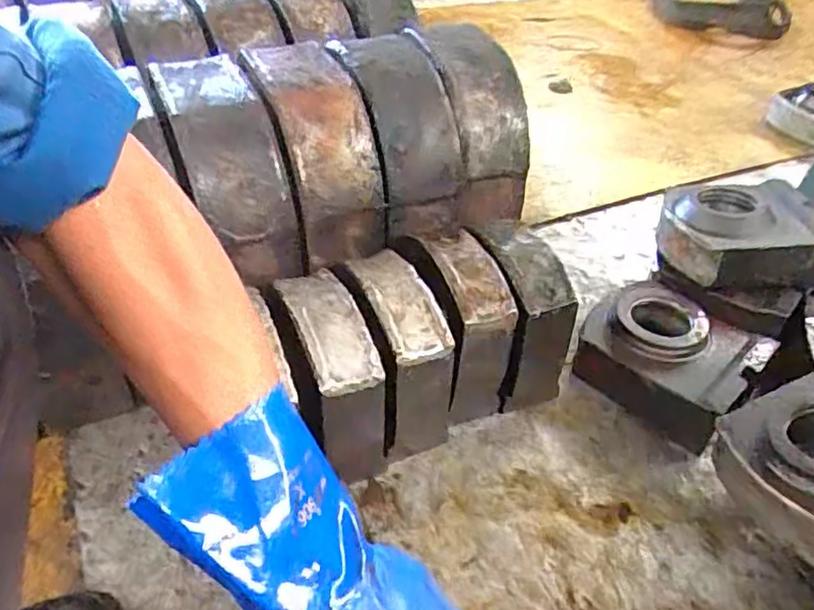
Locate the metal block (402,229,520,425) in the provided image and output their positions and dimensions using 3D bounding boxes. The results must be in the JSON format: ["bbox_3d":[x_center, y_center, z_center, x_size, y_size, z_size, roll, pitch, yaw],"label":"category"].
[{"bbox_3d":[0.053,0.029,0.679,0.071,0.185,0.126,-18,46,-20],"label":"metal block"}]

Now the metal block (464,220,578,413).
[{"bbox_3d":[0.118,0.012,0.701,0.069,0.183,0.137,-14,45,-16],"label":"metal block"}]

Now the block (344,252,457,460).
[{"bbox_3d":[-0.007,0.059,0.640,0.068,0.185,0.157,-14,45,-16],"label":"block"}]

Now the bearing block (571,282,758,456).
[{"bbox_3d":[0.292,0.063,0.716,0.175,0.077,0.142,29,49,27],"label":"bearing block"}]

